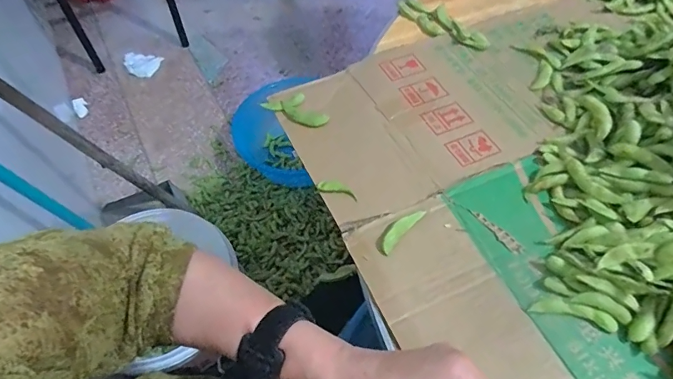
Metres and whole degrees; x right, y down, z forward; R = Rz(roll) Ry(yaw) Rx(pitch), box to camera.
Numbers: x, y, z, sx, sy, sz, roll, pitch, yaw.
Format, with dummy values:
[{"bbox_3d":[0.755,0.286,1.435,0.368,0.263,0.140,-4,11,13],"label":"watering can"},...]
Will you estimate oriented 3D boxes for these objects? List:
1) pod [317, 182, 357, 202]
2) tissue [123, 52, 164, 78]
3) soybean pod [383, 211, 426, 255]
[{"bbox_3d":[0.001,0.000,0.453,0.043,0.004,0.016,13,56,-4],"label":"pod"},{"bbox_3d":[-0.786,-0.513,1.734,0.120,0.067,0.118,9,56,7],"label":"tissue"},{"bbox_3d":[0.063,0.039,0.421,0.015,0.009,0.059,36,63,23],"label":"soybean pod"}]

